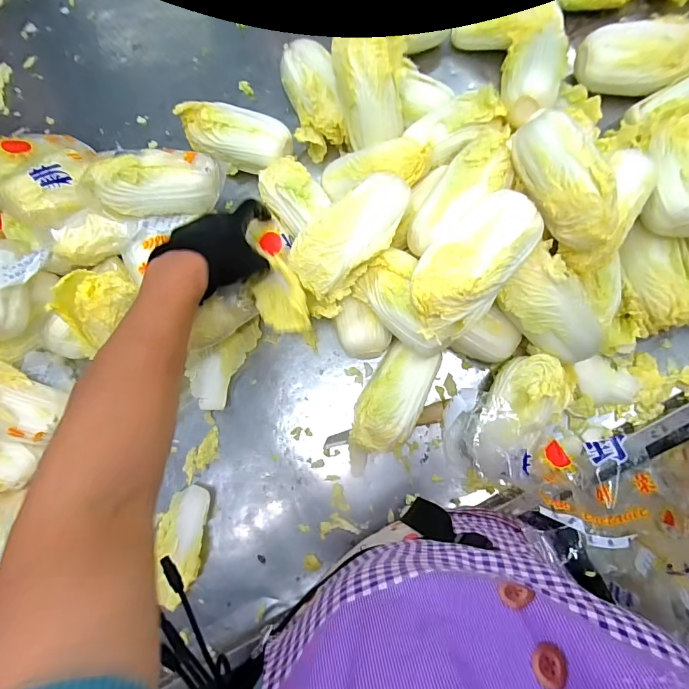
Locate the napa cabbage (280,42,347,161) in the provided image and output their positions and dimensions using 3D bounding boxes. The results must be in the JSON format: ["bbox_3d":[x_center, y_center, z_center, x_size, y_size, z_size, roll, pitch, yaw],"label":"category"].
[{"bbox_3d":[-0.044,-0.343,0.575,0.067,0.065,0.142,-12,82,1],"label":"napa cabbage"}]

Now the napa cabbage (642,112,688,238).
[{"bbox_3d":[0.384,-0.194,0.468,0.071,0.060,0.138,5,82,5],"label":"napa cabbage"}]

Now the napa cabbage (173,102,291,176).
[{"bbox_3d":[-0.151,-0.282,0.569,0.146,0.075,0.080,21,84,7],"label":"napa cabbage"}]

